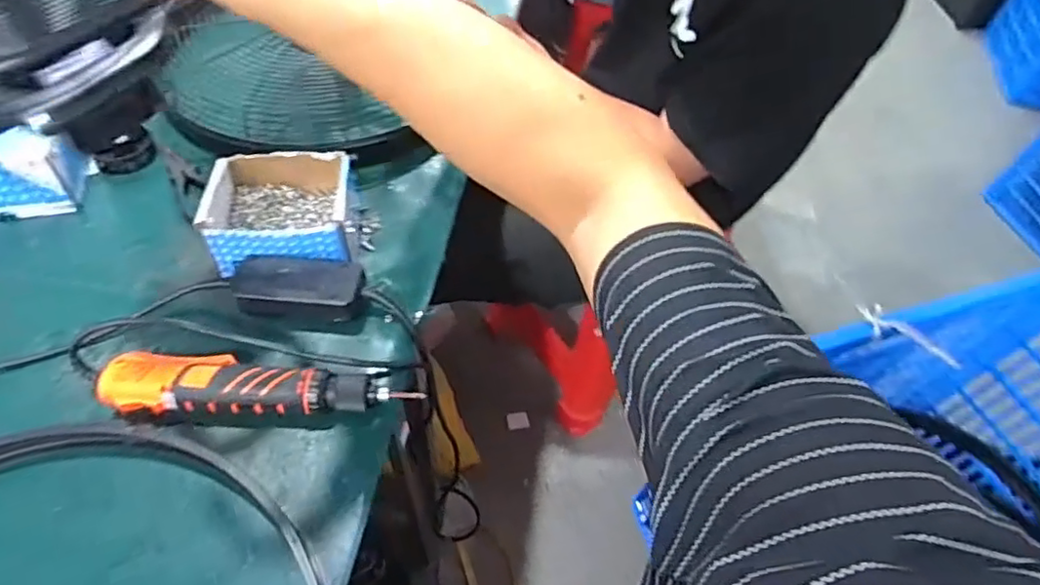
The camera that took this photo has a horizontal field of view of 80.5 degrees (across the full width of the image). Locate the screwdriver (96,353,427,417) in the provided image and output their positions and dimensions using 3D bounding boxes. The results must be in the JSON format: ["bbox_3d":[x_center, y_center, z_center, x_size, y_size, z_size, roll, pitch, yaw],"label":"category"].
[{"bbox_3d":[-0.229,0.084,0.541,0.265,0.037,0.056,1,55,-4],"label":"screwdriver"}]

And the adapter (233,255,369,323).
[{"bbox_3d":[-0.213,-0.003,0.599,0.119,0.030,0.055,4,55,-2],"label":"adapter"}]

